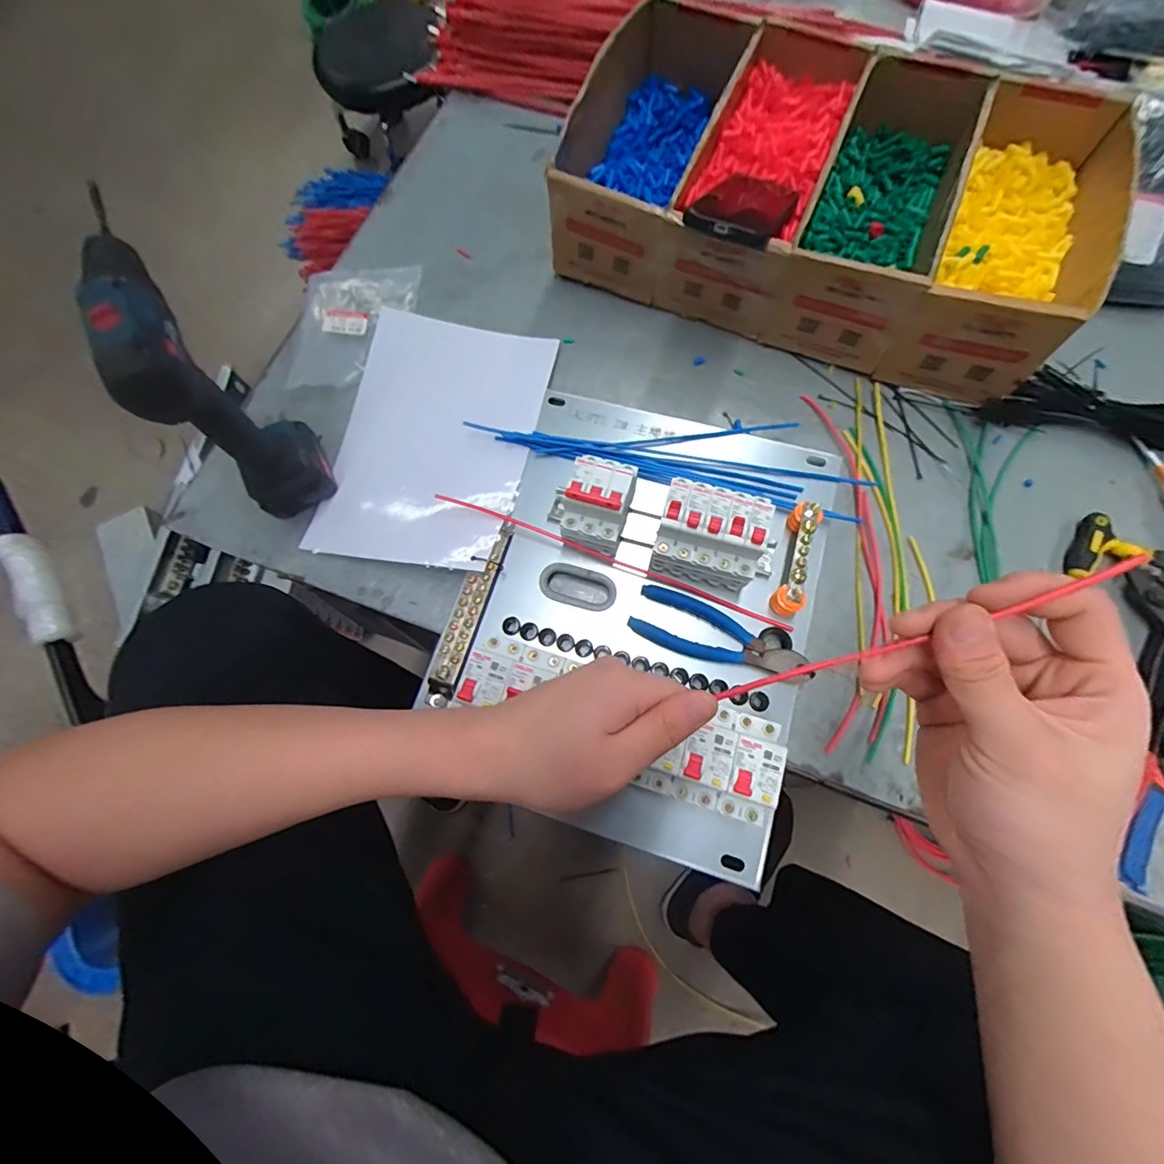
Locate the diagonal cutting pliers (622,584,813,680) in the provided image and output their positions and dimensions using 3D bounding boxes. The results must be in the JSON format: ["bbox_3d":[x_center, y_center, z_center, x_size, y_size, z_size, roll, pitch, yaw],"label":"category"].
[{"bbox_3d":[0.125,0.050,0.434,0.158,0.013,0.051,22,76,9],"label":"diagonal cutting pliers"}]

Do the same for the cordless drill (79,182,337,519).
[{"bbox_3d":[-0.311,-0.160,0.402,0.072,0.200,0.175,-40,76,-10],"label":"cordless drill"}]

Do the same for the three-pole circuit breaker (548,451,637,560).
[{"bbox_3d":[0.014,-0.072,0.443,0.061,0.069,0.079,17,74,7],"label":"three-pole circuit breaker"}]

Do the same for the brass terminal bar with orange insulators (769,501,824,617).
[{"bbox_3d":[0.194,-0.020,0.434,0.027,0.035,0.099,14,84,6],"label":"brass terminal bar with orange insulators"}]

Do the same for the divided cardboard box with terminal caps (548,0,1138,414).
[{"bbox_3d":[0.248,-0.414,0.535,0.527,0.123,0.329,23,75,8],"label":"divided cardboard box with terminal caps"}]

